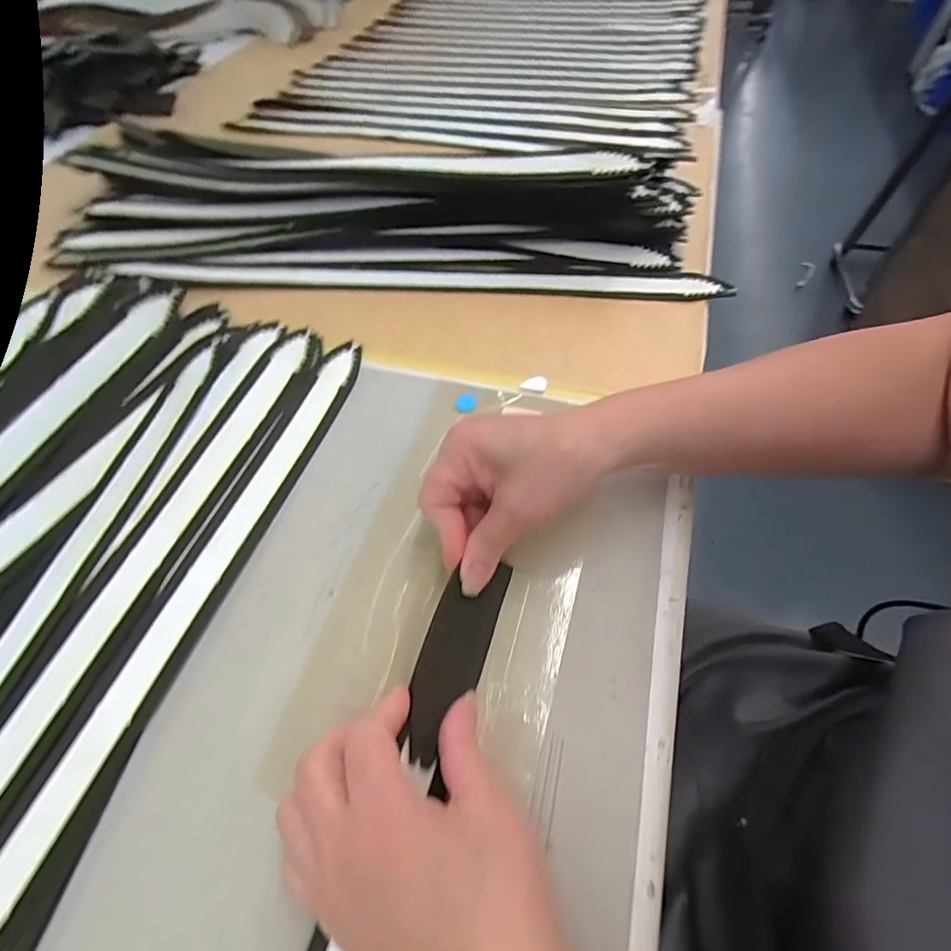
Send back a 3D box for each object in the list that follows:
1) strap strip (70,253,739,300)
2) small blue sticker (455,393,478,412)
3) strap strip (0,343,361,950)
[{"bbox_3d":[-0.095,-0.190,0.474,0.612,0.011,0.042,3,55,4],"label":"strap strip"},{"bbox_3d":[-0.007,-0.055,0.385,0.017,0.006,0.015,-1,55,2],"label":"small blue sticker"},{"bbox_3d":[-0.187,0.119,0.265,0.041,0.009,0.556,14,57,12],"label":"strap strip"}]

